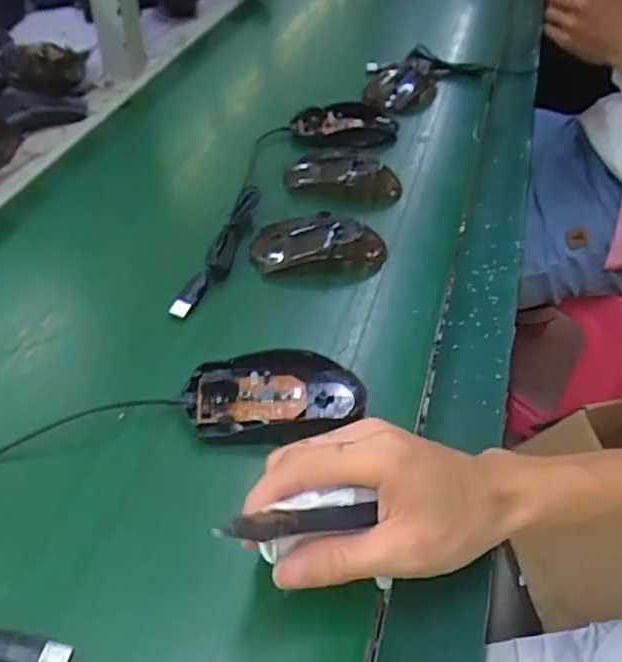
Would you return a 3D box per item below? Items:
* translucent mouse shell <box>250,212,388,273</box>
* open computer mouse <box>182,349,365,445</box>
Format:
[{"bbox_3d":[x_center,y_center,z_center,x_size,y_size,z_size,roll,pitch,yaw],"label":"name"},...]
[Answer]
[{"bbox_3d":[0.006,-0.074,0.508,0.107,0.025,0.055,-1,46,-5],"label":"translucent mouse shell"},{"bbox_3d":[-0.023,0.040,0.392,0.113,0.030,0.066,1,46,-3],"label":"open computer mouse"}]

